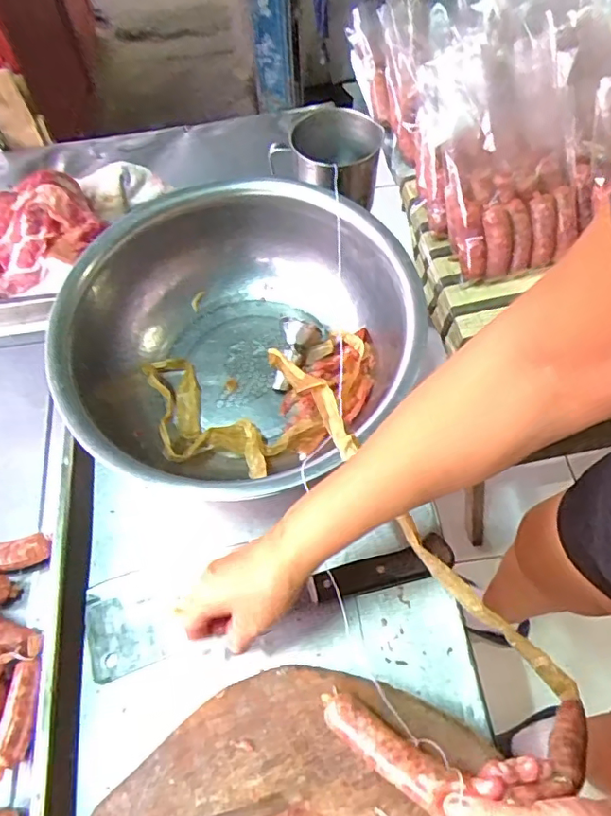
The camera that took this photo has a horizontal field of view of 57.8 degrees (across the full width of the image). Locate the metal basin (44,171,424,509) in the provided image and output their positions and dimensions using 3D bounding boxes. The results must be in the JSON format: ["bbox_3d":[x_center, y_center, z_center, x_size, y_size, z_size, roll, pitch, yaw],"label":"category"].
[{"bbox_3d":[-0.071,-0.070,0.624,0.360,0.139,0.360,-1,61,2],"label":"metal basin"}]

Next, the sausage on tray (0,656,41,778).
[{"bbox_3d":[-0.258,0.278,0.499,0.030,0.023,0.093,1,61,3],"label":"sausage on tray"}]

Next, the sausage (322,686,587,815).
[{"bbox_3d":[0.121,0.241,0.391,0.203,0.067,0.073,3,60,-6],"label":"sausage"}]

